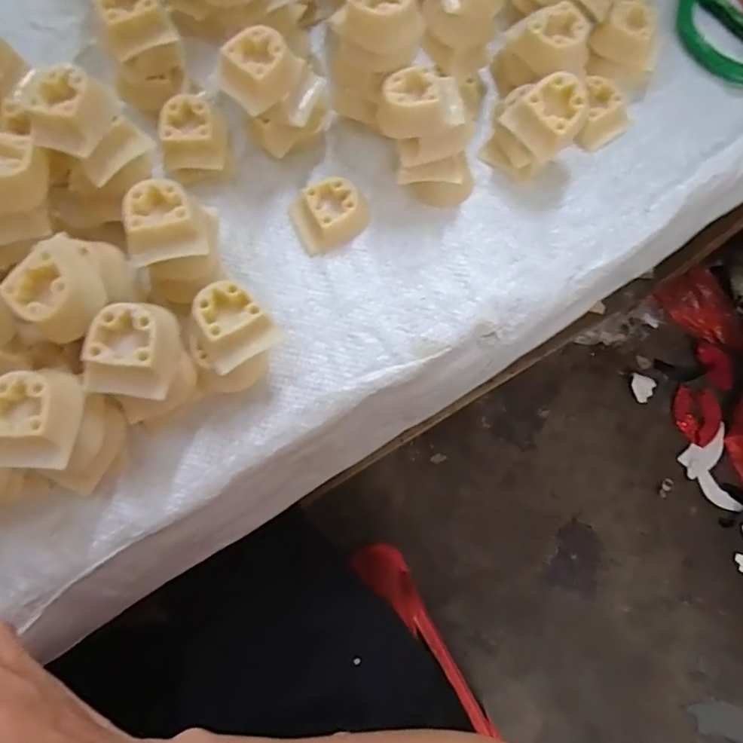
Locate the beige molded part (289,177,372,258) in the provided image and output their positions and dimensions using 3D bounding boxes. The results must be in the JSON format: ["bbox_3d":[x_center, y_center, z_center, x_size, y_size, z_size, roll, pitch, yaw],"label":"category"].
[{"bbox_3d":[-0.025,-0.097,0.314,0.045,0.017,0.038,-23,76,-7],"label":"beige molded part"}]

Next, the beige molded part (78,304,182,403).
[{"bbox_3d":[-0.112,-0.011,0.241,0.037,0.019,0.043,5,74,1],"label":"beige molded part"}]

